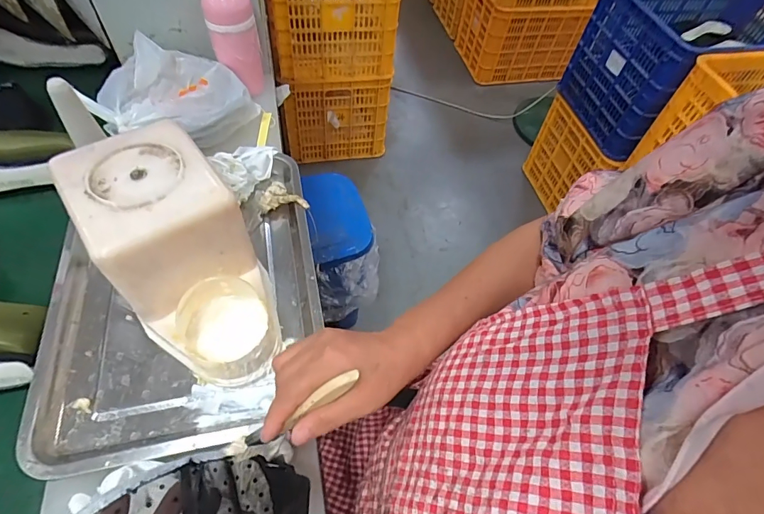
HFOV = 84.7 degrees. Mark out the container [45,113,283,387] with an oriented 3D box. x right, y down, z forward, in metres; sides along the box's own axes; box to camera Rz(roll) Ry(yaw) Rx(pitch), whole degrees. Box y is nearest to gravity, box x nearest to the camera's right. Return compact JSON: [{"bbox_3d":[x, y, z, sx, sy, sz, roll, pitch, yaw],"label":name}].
[{"bbox_3d":[-0.203,0.006,0.430,0.134,0.165,0.231,-30,61,-21],"label":"container"}]

